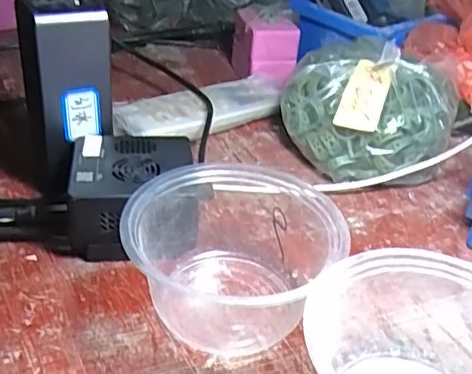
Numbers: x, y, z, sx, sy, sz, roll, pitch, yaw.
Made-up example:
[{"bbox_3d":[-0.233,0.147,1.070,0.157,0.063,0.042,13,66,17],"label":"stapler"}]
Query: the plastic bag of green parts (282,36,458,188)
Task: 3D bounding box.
[{"bbox_3d":[0.106,-0.062,0.478,0.135,0.081,0.125,16,35,16],"label":"plastic bag of green parts"}]

